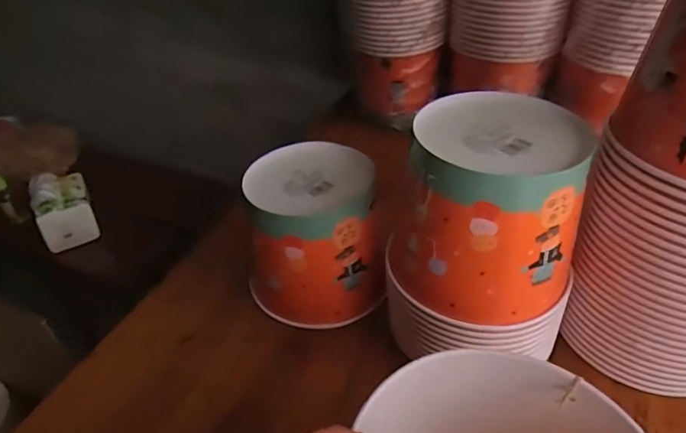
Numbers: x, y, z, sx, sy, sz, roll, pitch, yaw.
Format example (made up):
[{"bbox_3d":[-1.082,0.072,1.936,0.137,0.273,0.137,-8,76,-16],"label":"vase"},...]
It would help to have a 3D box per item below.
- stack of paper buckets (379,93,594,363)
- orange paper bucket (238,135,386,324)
[{"bbox_3d":[0.125,0.019,0.407,0.136,0.207,0.137,24,46,30],"label":"stack of paper buckets"},{"bbox_3d":[-0.032,0.022,0.495,0.136,0.144,0.129,-10,38,-8],"label":"orange paper bucket"}]

